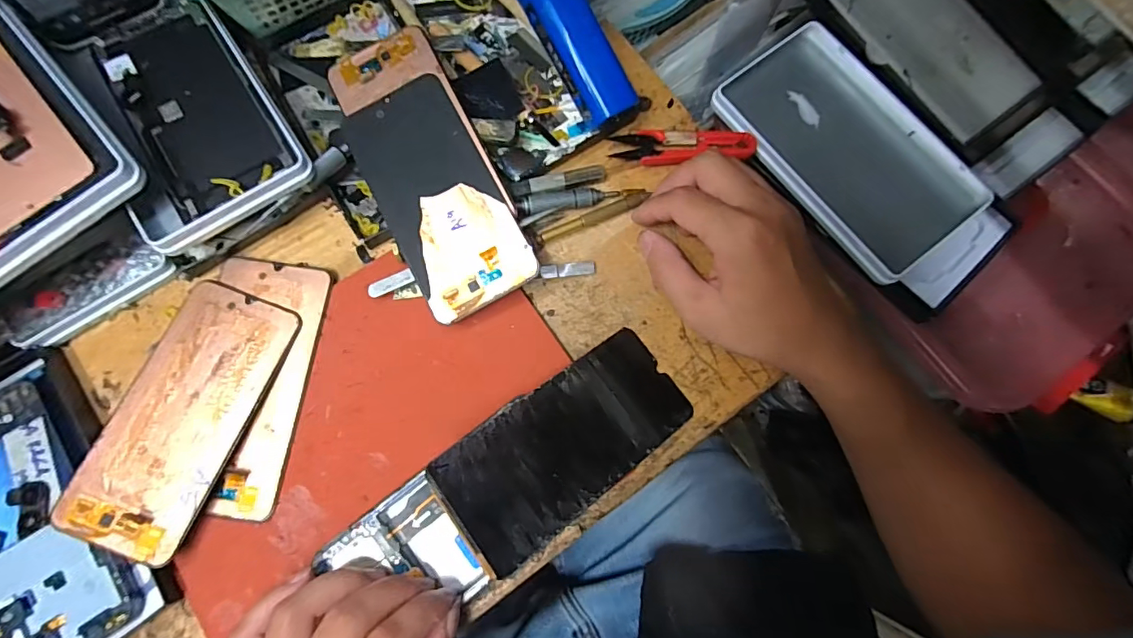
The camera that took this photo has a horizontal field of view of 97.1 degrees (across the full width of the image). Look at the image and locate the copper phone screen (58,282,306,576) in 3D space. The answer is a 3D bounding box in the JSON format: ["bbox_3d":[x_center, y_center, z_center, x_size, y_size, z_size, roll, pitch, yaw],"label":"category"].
[{"bbox_3d":[-0.221,0.056,0.292,0.072,0.006,0.151,20,73,-2],"label":"copper phone screen"}]

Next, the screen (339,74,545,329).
[{"bbox_3d":[-0.080,-0.077,0.311,0.068,0.004,0.151,-28,82,-1],"label":"screen"}]

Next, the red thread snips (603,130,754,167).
[{"bbox_3d":[0.081,-0.119,0.343,0.096,0.009,0.024,-7,79,-3],"label":"red thread snips"}]

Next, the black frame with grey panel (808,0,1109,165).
[{"bbox_3d":[0.275,-0.204,0.362,0.119,0.014,0.213,-38,84,-4],"label":"black frame with grey panel"}]

